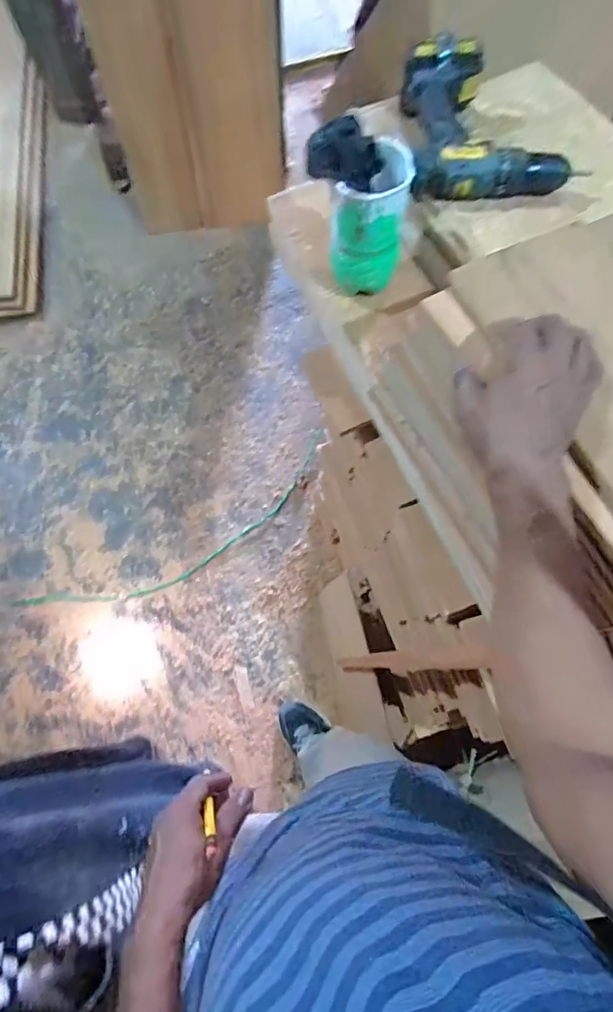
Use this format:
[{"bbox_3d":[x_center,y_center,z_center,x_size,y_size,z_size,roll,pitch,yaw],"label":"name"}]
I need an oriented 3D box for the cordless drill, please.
[{"bbox_3d":[0.233,-0.501,0.629,0.198,0.067,0.226,-2,74,-2],"label":"cordless drill"}]

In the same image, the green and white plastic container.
[{"bbox_3d":[0.079,-0.349,0.604,0.089,0.146,0.088,11,74,2],"label":"green and white plastic container"}]

